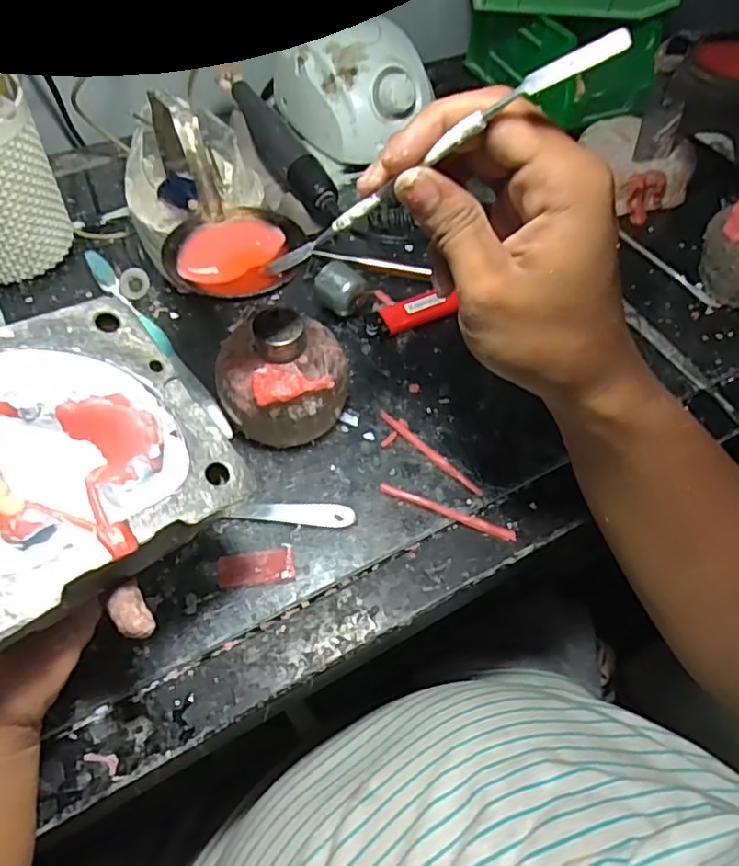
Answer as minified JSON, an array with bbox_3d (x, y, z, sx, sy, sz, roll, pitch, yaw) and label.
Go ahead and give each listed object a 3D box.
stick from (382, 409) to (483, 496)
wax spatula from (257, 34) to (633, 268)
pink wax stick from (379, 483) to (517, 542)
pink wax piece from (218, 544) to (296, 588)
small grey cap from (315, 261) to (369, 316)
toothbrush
[{"bbox_3d":[0.036,0.011,0.369,0.078,0.004,0.006,40,62,21],"label":"stick"},{"bbox_3d":[0.017,-0.107,0.254,0.005,0.179,0.010,-32,99,-50],"label":"wax spatula"},{"bbox_3d":[0.044,0.045,0.348,0.080,0.004,0.006,19,57,9],"label":"pink wax stick"},{"bbox_3d":[-0.060,0.071,0.324,0.039,0.004,0.018,-8,57,-9],"label":"pink wax piece"},{"bbox_3d":[-0.022,-0.096,0.429,0.030,0.031,0.029,2,56,-3],"label":"small grey cap"},{"bbox_3d":[-0.142,-0.063,0.405,0.013,0.015,0.186,-32,63,-23],"label":"toothbrush"}]

